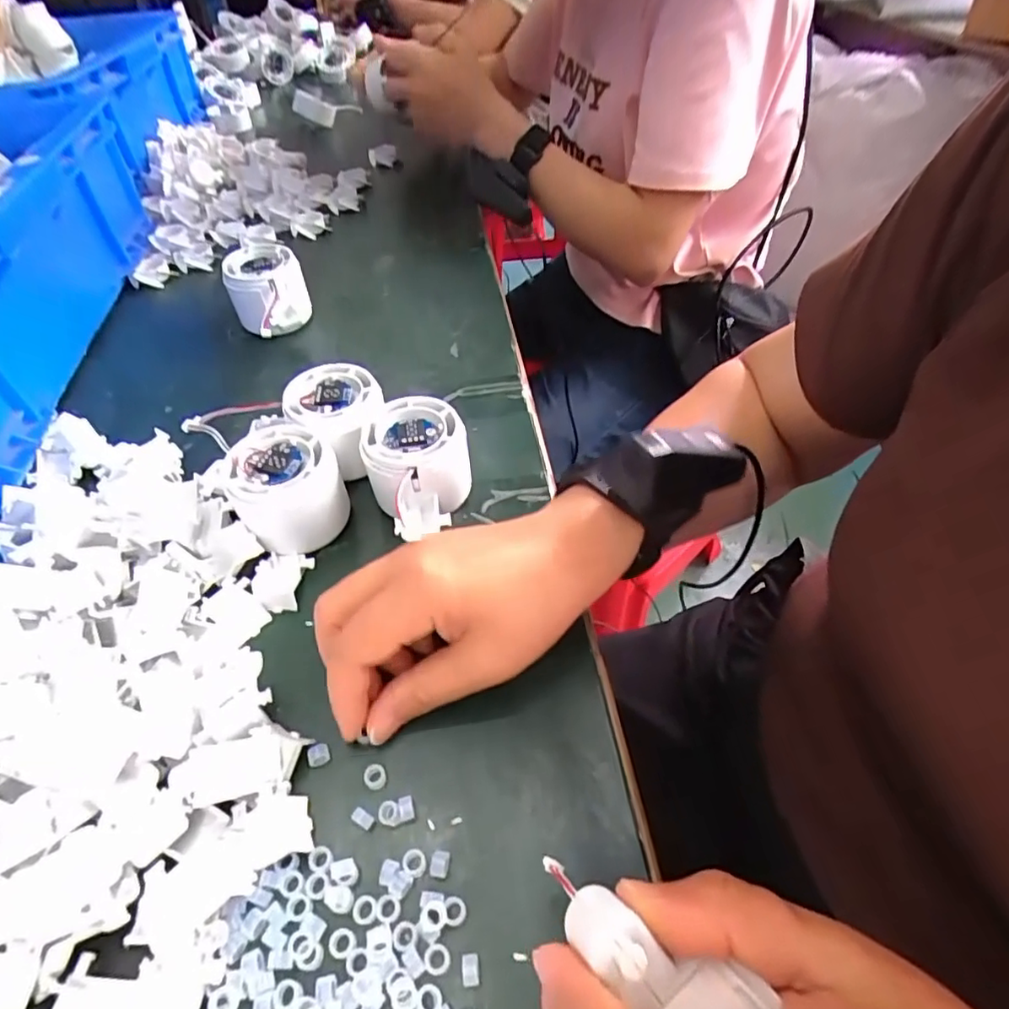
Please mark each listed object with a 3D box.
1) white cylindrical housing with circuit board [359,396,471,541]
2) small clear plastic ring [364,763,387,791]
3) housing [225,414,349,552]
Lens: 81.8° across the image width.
[{"bbox_3d":[-0.048,-0.018,0.332,0.057,0.052,0.061,-6,49,-4],"label":"white cylindrical housing with circuit board"},{"bbox_3d":[-0.055,0.115,0.247,0.009,0.004,0.010,-30,54,-24],"label":"small clear plastic ring"},{"bbox_3d":[-0.120,-0.009,0.326,0.056,0.053,0.056,-1,49,1],"label":"housing"}]

